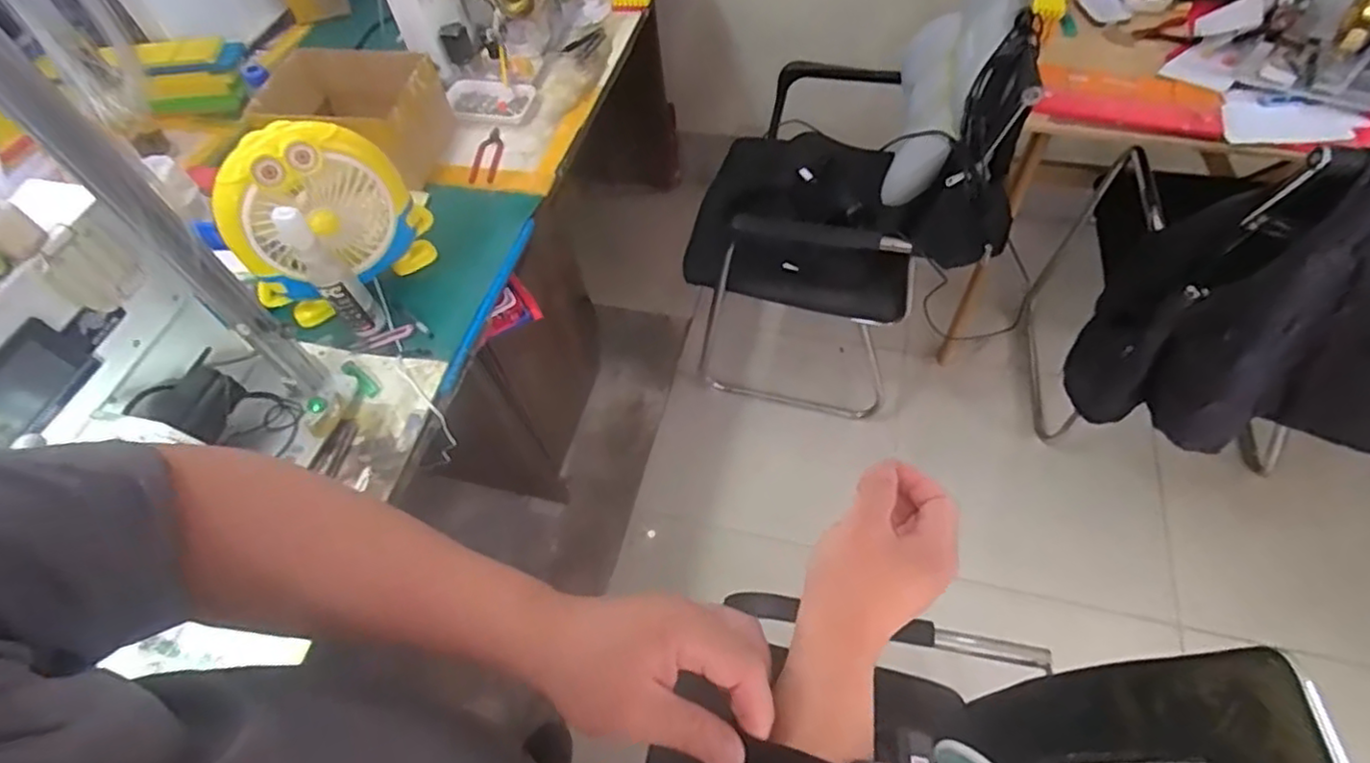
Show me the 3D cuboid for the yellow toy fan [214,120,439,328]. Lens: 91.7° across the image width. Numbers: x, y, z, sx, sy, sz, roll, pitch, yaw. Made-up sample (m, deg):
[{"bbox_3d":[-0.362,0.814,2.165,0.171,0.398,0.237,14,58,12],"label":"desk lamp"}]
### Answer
[{"bbox_3d":[-0.519,-0.232,0.955,0.257,0.261,0.077,-38,61,-19],"label":"yellow toy fan"}]

